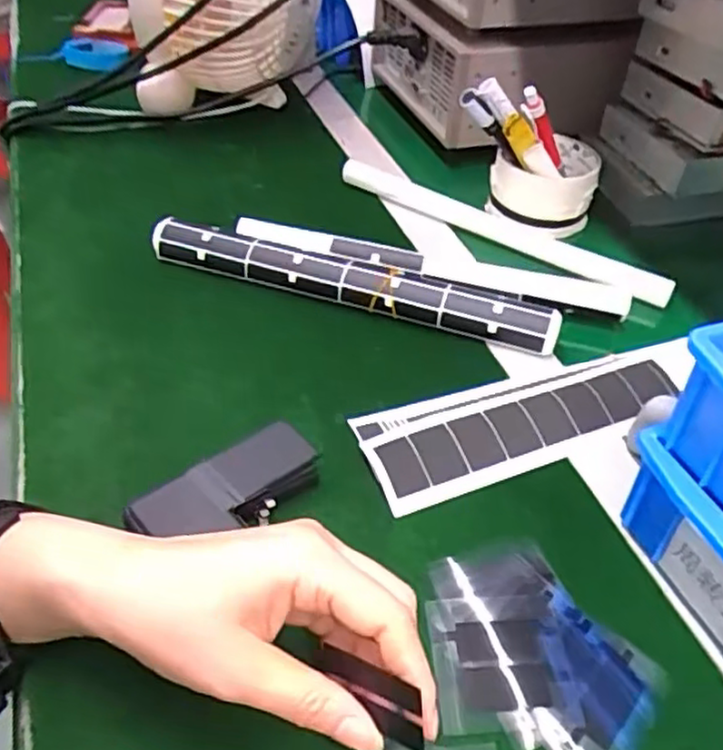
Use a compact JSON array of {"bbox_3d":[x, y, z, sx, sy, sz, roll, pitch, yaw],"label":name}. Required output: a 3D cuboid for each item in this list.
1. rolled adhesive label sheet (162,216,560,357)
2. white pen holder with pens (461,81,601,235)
[{"bbox_3d":[-0.009,-0.068,0.503,0.290,0.026,0.032,14,44,12],"label":"rolled adhesive label sheet"},{"bbox_3d":[0.143,-0.187,0.589,0.111,0.108,0.084,15,45,13],"label":"white pen holder with pens"}]

